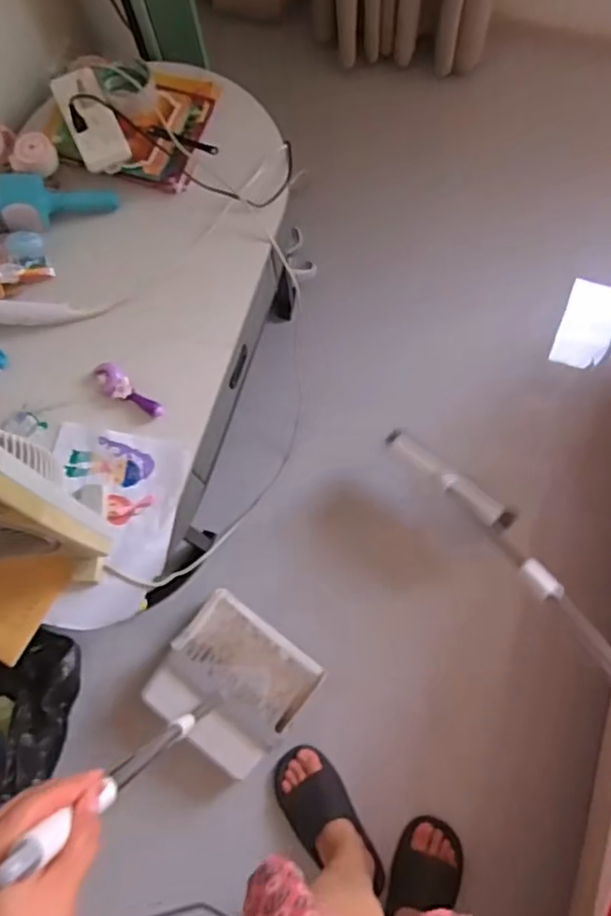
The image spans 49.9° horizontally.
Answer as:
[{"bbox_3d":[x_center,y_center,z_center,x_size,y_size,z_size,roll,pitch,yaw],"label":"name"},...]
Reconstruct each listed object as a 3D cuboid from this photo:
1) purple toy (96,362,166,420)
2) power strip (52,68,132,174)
[{"bbox_3d":[-0.276,-0.100,1.005,0.125,0.024,0.043,41,81,12],"label":"purple toy"},{"bbox_3d":[-0.343,-0.542,1.055,0.075,0.031,0.170,-24,87,-5],"label":"power strip"}]

